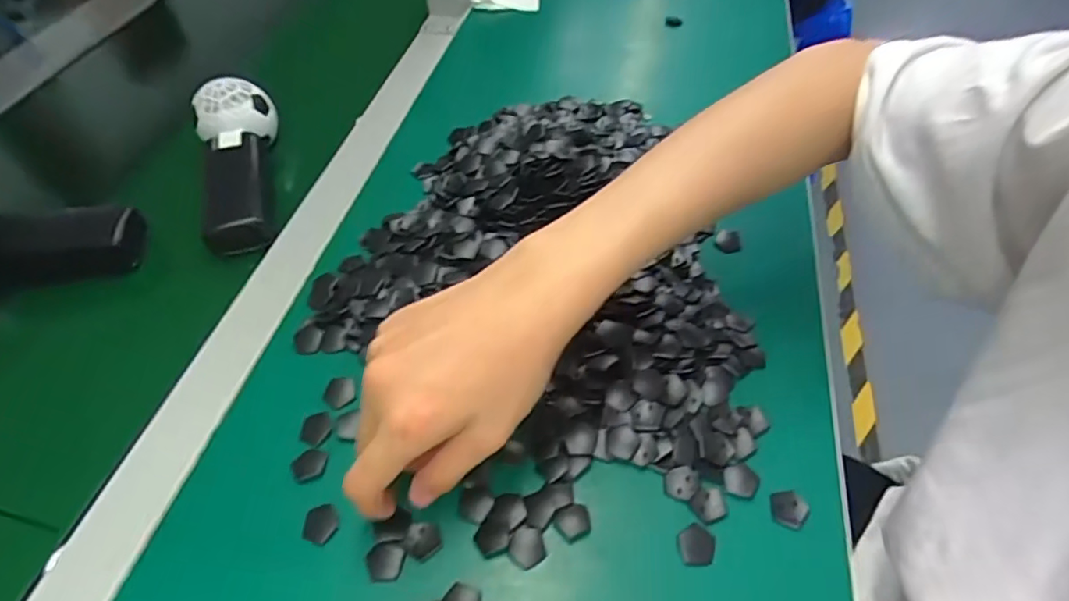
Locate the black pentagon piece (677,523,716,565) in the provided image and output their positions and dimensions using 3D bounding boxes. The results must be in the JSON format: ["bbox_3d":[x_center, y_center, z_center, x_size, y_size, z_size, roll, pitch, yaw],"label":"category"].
[{"bbox_3d":[0.081,0.121,0.289,0.018,0.004,0.019,-1,52,2],"label":"black pentagon piece"}]

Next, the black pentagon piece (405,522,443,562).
[{"bbox_3d":[-0.057,0.121,0.294,0.018,0.004,0.017,37,62,27],"label":"black pentagon piece"}]

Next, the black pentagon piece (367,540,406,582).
[{"bbox_3d":[-0.074,0.128,0.285,0.019,0.004,0.018,-5,51,-1],"label":"black pentagon piece"}]

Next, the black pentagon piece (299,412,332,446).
[{"bbox_3d":[-0.125,0.073,0.332,0.016,0.004,0.020,4,52,6],"label":"black pentagon piece"}]

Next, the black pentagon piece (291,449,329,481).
[{"bbox_3d":[-0.123,0.089,0.318,0.019,0.004,0.017,-35,58,-23],"label":"black pentagon piece"}]

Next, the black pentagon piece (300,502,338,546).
[{"bbox_3d":[-0.110,0.114,0.298,0.018,0.004,0.019,14,54,14],"label":"black pentagon piece"}]

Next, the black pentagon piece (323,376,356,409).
[{"bbox_3d":[-0.118,0.055,0.348,0.019,0.004,0.019,-33,57,-21],"label":"black pentagon piece"}]

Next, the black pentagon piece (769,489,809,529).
[{"bbox_3d":[0.132,0.107,0.300,0.018,0.004,0.019,6,52,8],"label":"black pentagon piece"}]

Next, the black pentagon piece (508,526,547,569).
[{"bbox_3d":[-0.003,0.122,0.289,0.017,0.004,0.018,-36,58,-23],"label":"black pentagon piece"}]

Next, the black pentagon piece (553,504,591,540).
[{"bbox_3d":[0.020,0.113,0.297,0.017,0.004,0.016,-22,54,-14],"label":"black pentagon piece"}]

